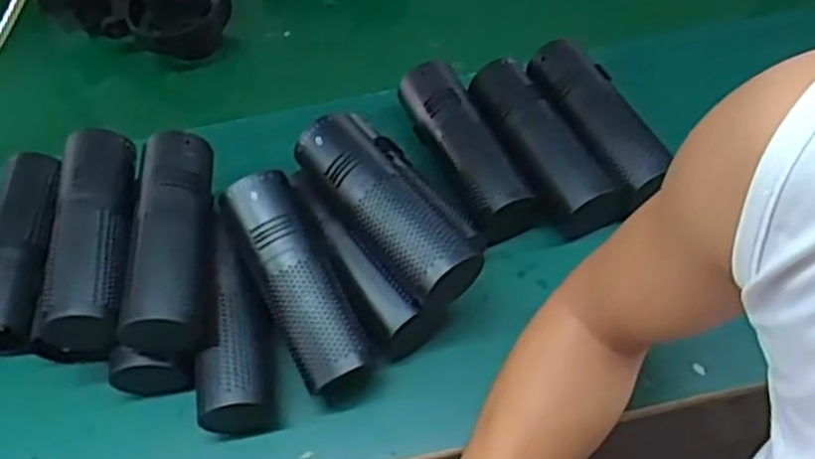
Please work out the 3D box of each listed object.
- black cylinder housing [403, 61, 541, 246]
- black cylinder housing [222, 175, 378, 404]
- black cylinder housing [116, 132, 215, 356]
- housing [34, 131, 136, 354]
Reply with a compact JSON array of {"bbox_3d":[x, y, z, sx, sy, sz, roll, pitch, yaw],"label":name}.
[{"bbox_3d":[0.047,-0.067,0.669,0.056,0.048,0.169,-21,57,-9],"label":"black cylinder housing"},{"bbox_3d":[-0.078,0.041,0.590,0.054,0.056,0.168,-25,80,-11],"label":"black cylinder housing"},{"bbox_3d":[-0.173,0.006,0.582,0.058,0.051,0.157,-7,56,0],"label":"black cylinder housing"},{"bbox_3d":[-0.233,0.003,0.589,0.061,0.053,0.167,-7,56,1],"label":"housing"}]

